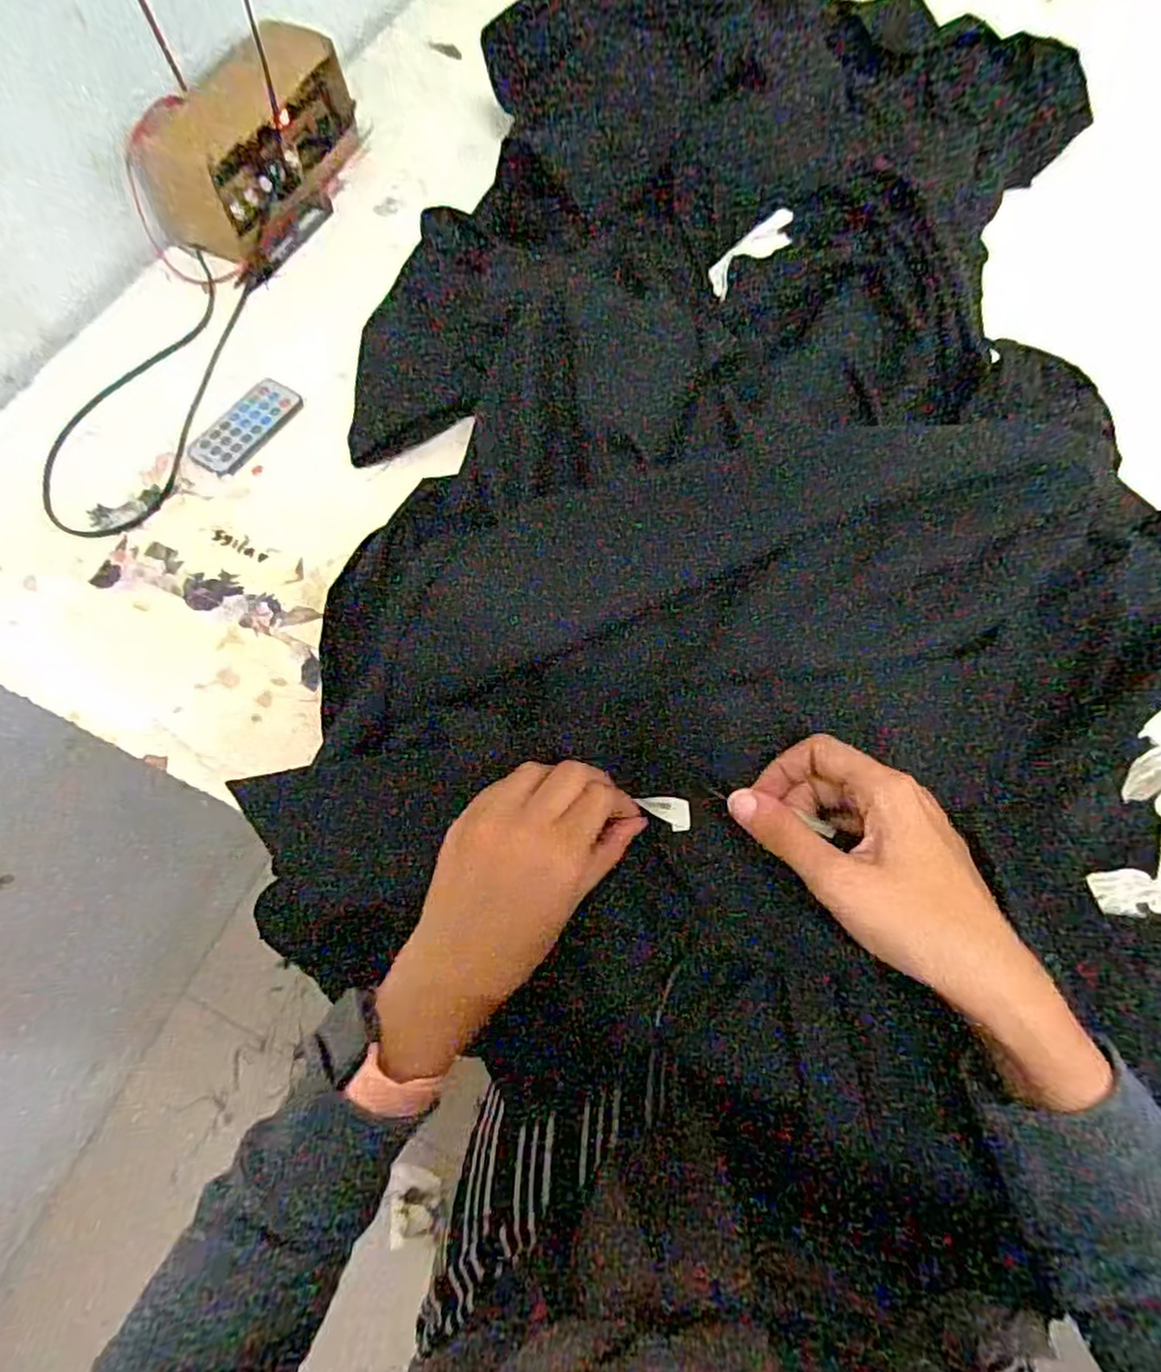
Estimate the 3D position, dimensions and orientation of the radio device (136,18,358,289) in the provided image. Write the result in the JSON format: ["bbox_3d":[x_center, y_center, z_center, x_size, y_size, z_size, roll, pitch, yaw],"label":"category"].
[{"bbox_3d":[-0.255,-0.443,0.563,0.082,0.087,0.192,28,72,13],"label":"radio device"}]

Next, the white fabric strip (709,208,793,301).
[{"bbox_3d":[0.112,-0.283,0.450,0.062,0.008,0.025,-35,69,17],"label":"white fabric strip"}]

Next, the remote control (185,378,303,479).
[{"bbox_3d":[-0.246,-0.190,0.504,0.044,0.011,0.085,28,72,13],"label":"remote control"}]

